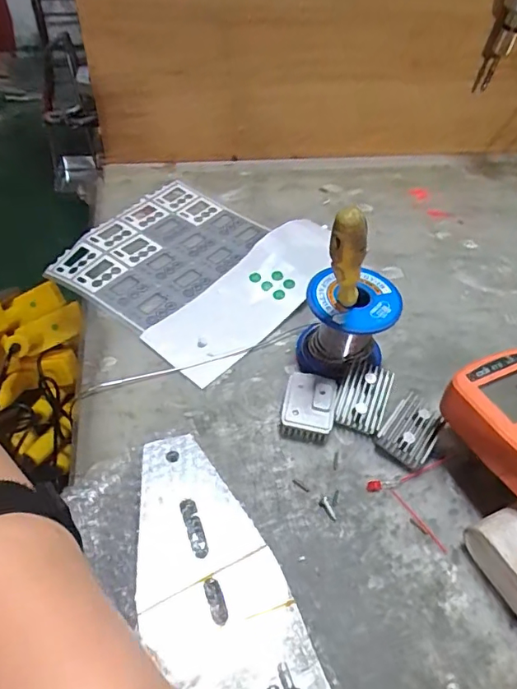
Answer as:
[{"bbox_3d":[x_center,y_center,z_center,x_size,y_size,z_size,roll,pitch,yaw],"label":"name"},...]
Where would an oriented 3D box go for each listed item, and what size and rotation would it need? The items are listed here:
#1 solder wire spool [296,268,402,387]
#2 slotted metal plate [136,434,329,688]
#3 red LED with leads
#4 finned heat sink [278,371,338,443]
[{"bbox_3d":[0.063,-0.012,0.355,0.063,0.063,0.058,10,48,5],"label":"solder wire spool"},{"bbox_3d":[-0.029,0.106,0.250,0.067,0.004,0.144,-12,46,-23],"label":"slotted metal plate"},{"bbox_3d":[0.091,0.092,0.306,0.048,0.004,0.058,12,49,7],"label":"red LED with leads"},{"bbox_3d":[0.035,0.041,0.338,0.034,0.016,0.046,10,48,5],"label":"finned heat sink"}]

